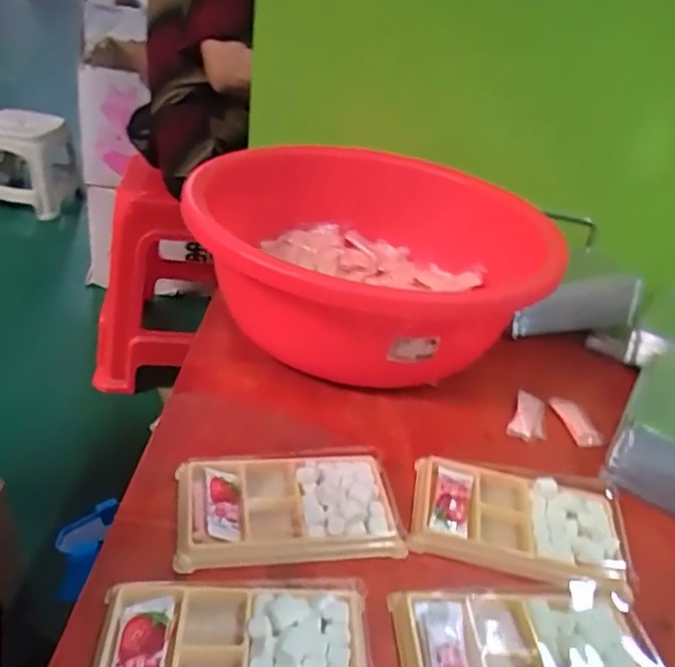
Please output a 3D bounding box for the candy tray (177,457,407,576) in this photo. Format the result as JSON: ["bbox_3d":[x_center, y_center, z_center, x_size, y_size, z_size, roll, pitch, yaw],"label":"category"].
[{"bbox_3d":[-0.033,0.109,0.406,0.136,0.015,0.075,2,34,-10],"label":"candy tray"}]

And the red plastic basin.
[{"bbox_3d":[0.026,-0.059,0.579,0.295,0.132,0.308,2,32,-2],"label":"red plastic basin"}]

